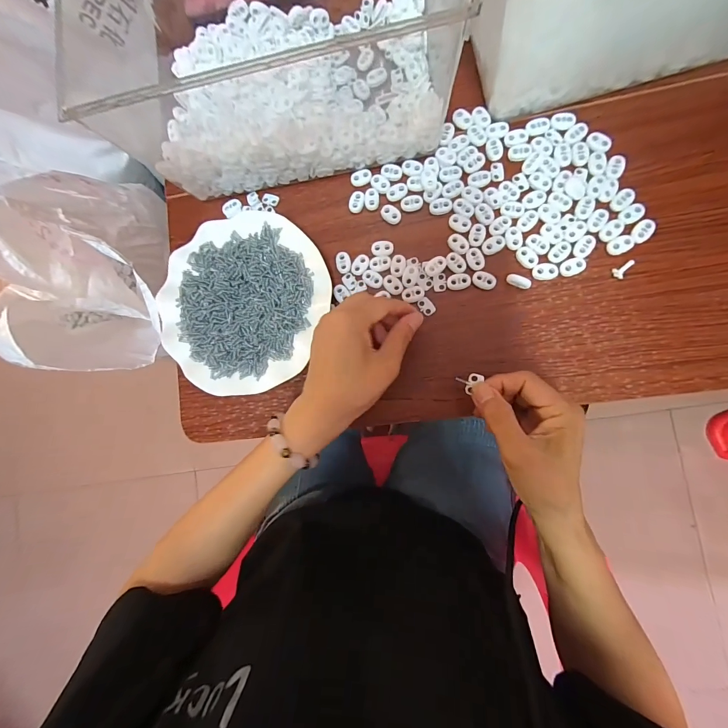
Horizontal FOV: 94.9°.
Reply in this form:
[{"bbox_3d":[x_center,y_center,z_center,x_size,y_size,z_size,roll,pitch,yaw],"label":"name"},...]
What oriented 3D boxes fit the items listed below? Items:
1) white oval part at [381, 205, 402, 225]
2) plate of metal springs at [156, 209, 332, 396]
[{"bbox_3d":[0.028,-0.155,0.346,0.022,0.004,0.015,43,95,8],"label":"white oval part"},{"bbox_3d":[-0.125,-0.064,0.352,0.176,0.026,0.181,0,88,9],"label":"plate of metal springs"}]

